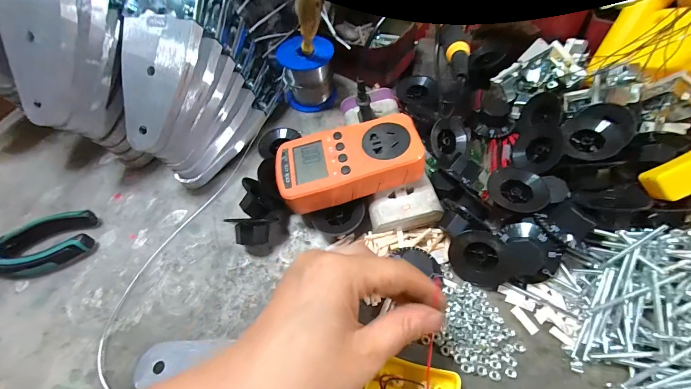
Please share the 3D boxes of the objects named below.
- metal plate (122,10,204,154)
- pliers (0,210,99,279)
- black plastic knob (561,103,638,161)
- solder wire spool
[{"bbox_3d":[-0.174,-0.100,0.270,0.068,0.009,0.117,15,93,5],"label":"metal plate"},{"bbox_3d":[-0.313,0.060,0.281,0.149,0.024,0.047,-21,57,-10],"label":"pliers"},{"bbox_3d":[0.230,-0.057,0.280,0.061,0.019,0.048,-41,53,-4],"label":"black plastic knob"},{"bbox_3d":[-0.045,-0.148,0.375,0.063,0.069,0.059,-2,56,3],"label":"solder wire spool"}]

